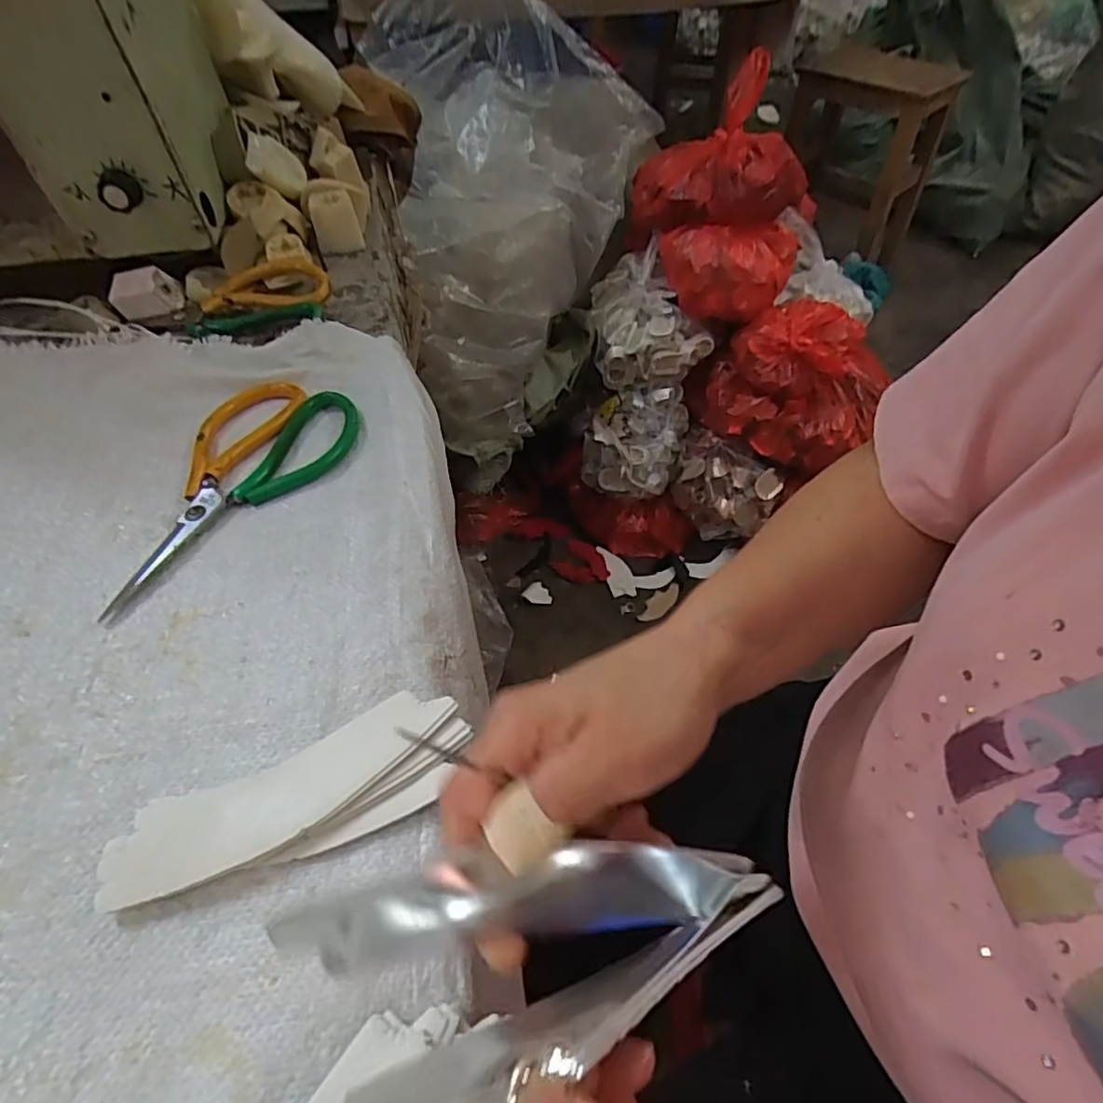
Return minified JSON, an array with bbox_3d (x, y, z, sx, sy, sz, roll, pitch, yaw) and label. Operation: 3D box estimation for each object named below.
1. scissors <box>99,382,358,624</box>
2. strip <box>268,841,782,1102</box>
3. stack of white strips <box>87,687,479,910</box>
[{"bbox_3d":[-0.207,-0.045,0.392,0.088,0.015,0.184,27,59,19],"label":"scissors"},{"bbox_3d":[0.000,0.124,0.198,0.154,0.040,0.062,-7,53,-24],"label":"strip"},{"bbox_3d":[-0.114,0.112,0.281,0.156,0.016,0.051,-21,57,-14],"label":"stack of white strips"}]

